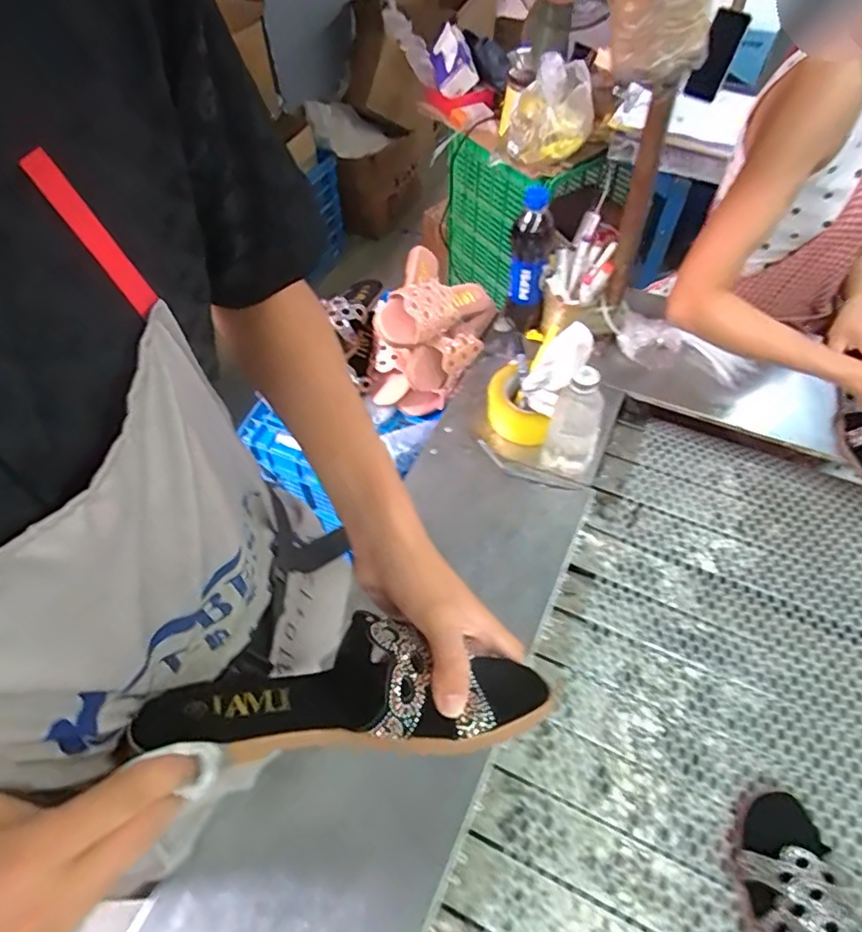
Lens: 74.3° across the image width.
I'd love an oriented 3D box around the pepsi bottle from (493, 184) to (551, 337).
[{"bbox_3d":[0.146,-0.303,0.880,0.070,0.244,0.051,5,56,5],"label":"pepsi bottle"}]

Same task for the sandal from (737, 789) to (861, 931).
[{"bbox_3d":[0.332,0.422,0.494,0.078,0.067,0.238,1,56,2],"label":"sandal"}]

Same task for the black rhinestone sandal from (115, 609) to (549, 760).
[{"bbox_3d":[-0.050,0.130,0.361,0.239,0.065,0.107,4,12,-6],"label":"black rhinestone sandal"}]

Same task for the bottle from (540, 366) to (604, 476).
[{"bbox_3d":[0.186,-0.064,0.731,0.063,0.165,0.065,18,58,13],"label":"bottle"}]

